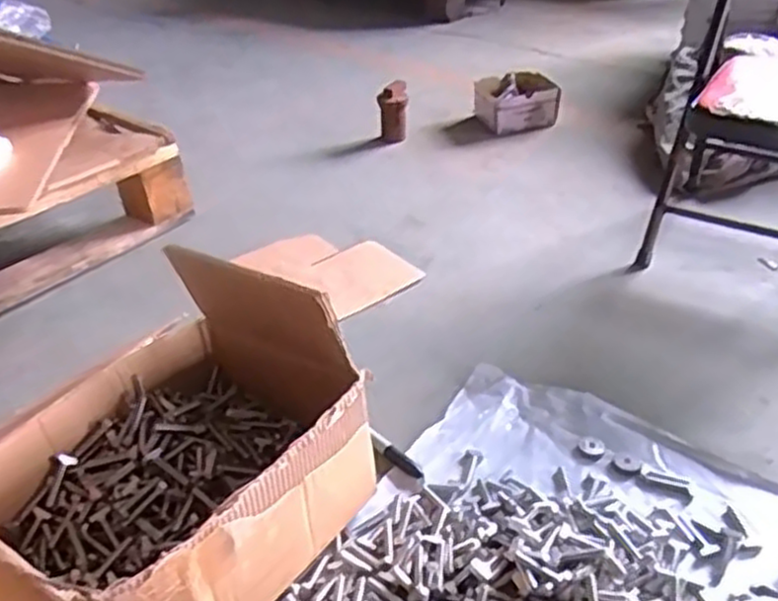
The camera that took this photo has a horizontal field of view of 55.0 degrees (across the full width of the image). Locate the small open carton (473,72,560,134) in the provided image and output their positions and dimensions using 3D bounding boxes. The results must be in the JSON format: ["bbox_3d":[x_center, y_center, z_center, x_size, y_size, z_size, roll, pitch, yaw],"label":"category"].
[{"bbox_3d":[0.292,-0.466,1.758,0.166,0.088,0.178,-11,35,-10],"label":"small open carton"}]

